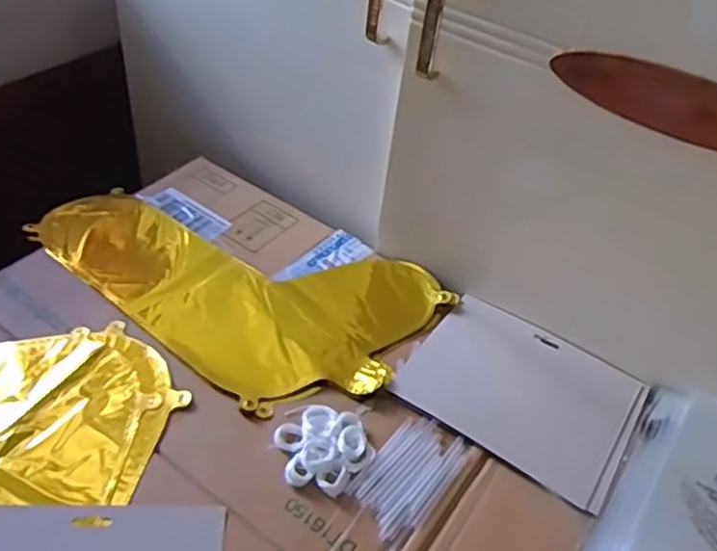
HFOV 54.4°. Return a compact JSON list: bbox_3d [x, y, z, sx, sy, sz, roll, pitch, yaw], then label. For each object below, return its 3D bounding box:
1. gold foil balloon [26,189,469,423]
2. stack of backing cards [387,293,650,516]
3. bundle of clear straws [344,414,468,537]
[{"bbox_3d":[-0.125,-0.008,0.720,0.391,0.009,0.233,32,49,23],"label":"gold foil balloon"},{"bbox_3d":[0.151,0.105,0.643,0.196,0.011,0.155,28,47,19],"label":"stack of backing cards"},{"bbox_3d":[0.043,0.160,0.569,0.060,0.005,0.107,30,48,21],"label":"bundle of clear straws"}]

